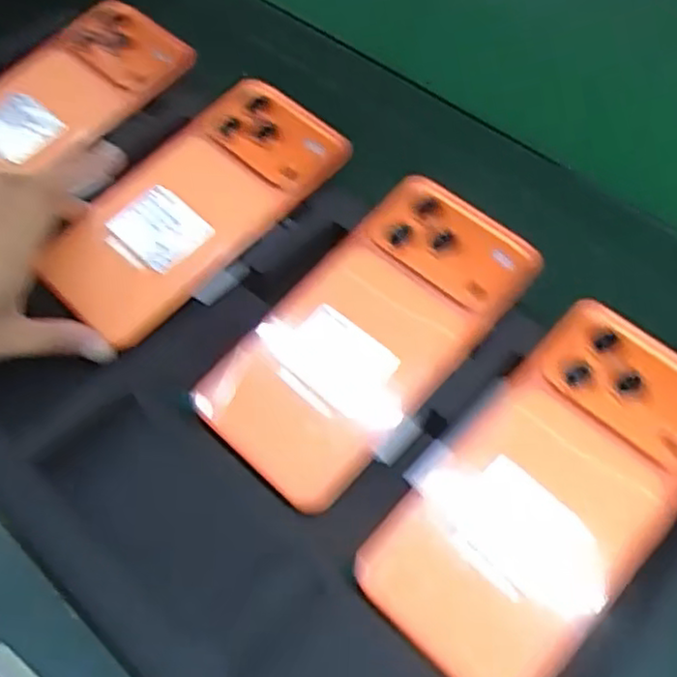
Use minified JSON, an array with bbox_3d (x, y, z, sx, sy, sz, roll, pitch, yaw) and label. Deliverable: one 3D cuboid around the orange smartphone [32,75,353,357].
[{"bbox_3d":[-0.075,-0.069,0.365,0.159,0.014,0.079,-43,66,-12],"label":"orange smartphone"}]

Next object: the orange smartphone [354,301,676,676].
[{"bbox_3d":[0.085,0.062,0.283,0.082,0.011,0.159,38,75,25],"label":"orange smartphone"}]

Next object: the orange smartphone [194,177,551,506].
[{"bbox_3d":[0.015,-0.003,0.323,0.162,0.013,0.077,-45,67,-11],"label":"orange smartphone"}]

